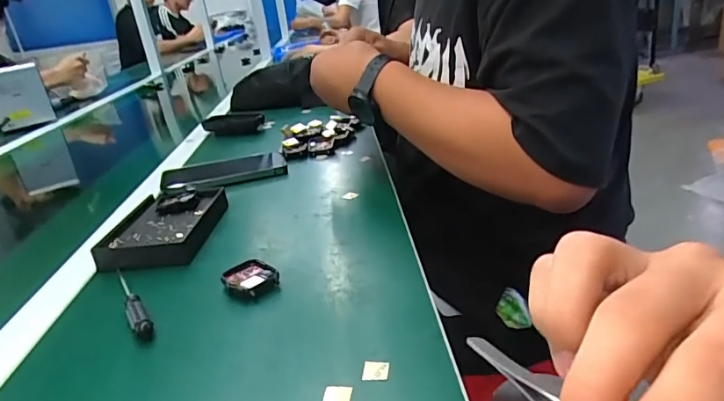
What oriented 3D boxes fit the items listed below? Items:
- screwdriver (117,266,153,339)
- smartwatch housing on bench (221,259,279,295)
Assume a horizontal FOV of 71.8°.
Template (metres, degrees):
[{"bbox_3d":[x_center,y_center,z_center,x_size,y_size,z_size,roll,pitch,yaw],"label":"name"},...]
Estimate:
[{"bbox_3d":[-0.190,0.079,0.408,0.013,0.014,0.129,-21,26,-29],"label":"screwdriver"},{"bbox_3d":[-0.090,0.065,0.409,0.040,0.011,0.037,15,31,42],"label":"smartwatch housing on bench"}]

